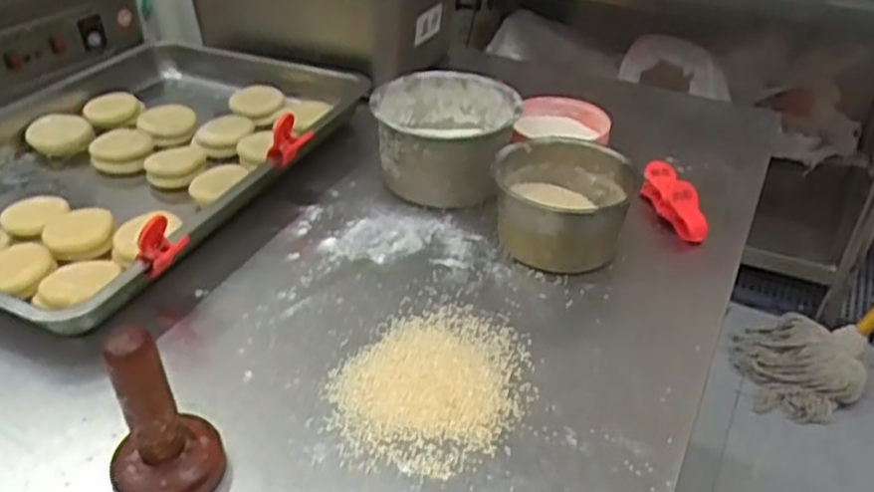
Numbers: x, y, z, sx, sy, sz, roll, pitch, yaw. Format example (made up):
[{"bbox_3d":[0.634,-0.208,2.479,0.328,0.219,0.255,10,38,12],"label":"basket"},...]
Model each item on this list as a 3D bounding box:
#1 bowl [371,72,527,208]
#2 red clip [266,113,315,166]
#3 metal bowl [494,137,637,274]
[{"bbox_3d":[0.010,-0.111,0.787,0.144,0.094,0.141,-3,37,-6],"label":"bowl"},{"bbox_3d":[-0.147,-0.105,0.739,0.045,0.043,0.039,-6,37,-9],"label":"red clip"},{"bbox_3d":[0.116,-0.038,0.712,0.123,0.079,0.130,1,36,-1],"label":"metal bowl"}]

